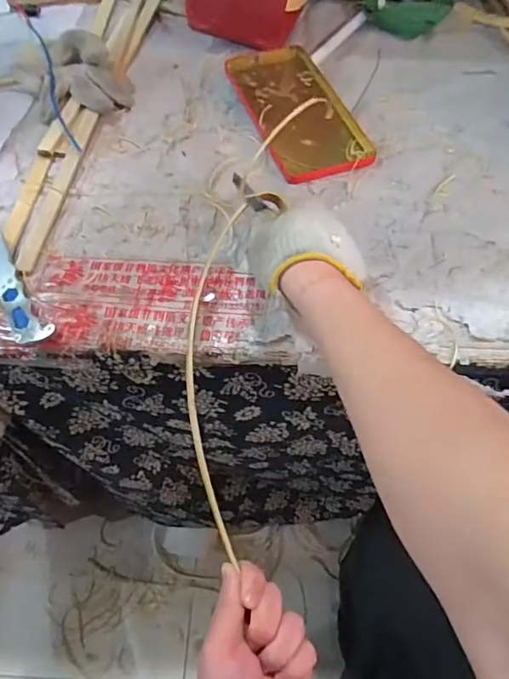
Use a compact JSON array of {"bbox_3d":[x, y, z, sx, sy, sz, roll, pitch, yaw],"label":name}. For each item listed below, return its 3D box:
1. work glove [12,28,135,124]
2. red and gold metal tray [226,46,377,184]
[{"bbox_3d":[-0.238,-0.349,0.658,0.133,0.046,0.150,-22,58,-12],"label":"work glove"},{"bbox_3d":[0.053,-0.286,0.624,0.113,0.017,0.240,-16,57,-9],"label":"red and gold metal tray"}]

